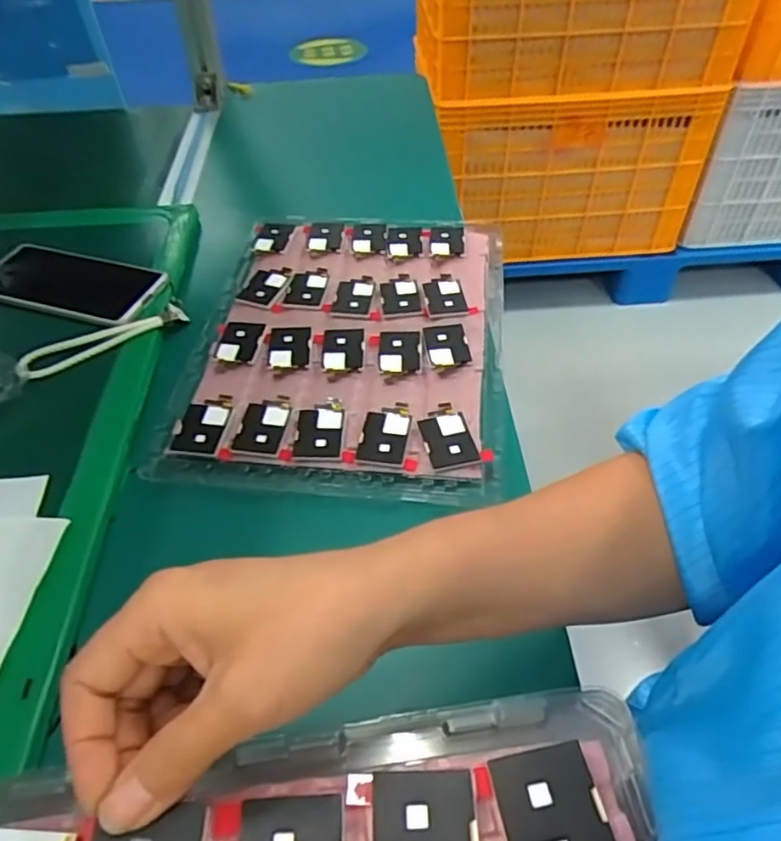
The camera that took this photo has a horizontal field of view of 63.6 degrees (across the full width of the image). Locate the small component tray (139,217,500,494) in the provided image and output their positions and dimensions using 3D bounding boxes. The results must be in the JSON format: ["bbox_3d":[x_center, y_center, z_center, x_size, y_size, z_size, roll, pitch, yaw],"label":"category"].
[{"bbox_3d":[-0.038,-0.075,0.532,0.248,0.021,0.310,4,51,2],"label":"small component tray"}]

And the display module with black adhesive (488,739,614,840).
[{"bbox_3d":[0.056,0.138,0.206,0.034,0.005,0.057,-8,47,-6],"label":"display module with black adhesive"}]

